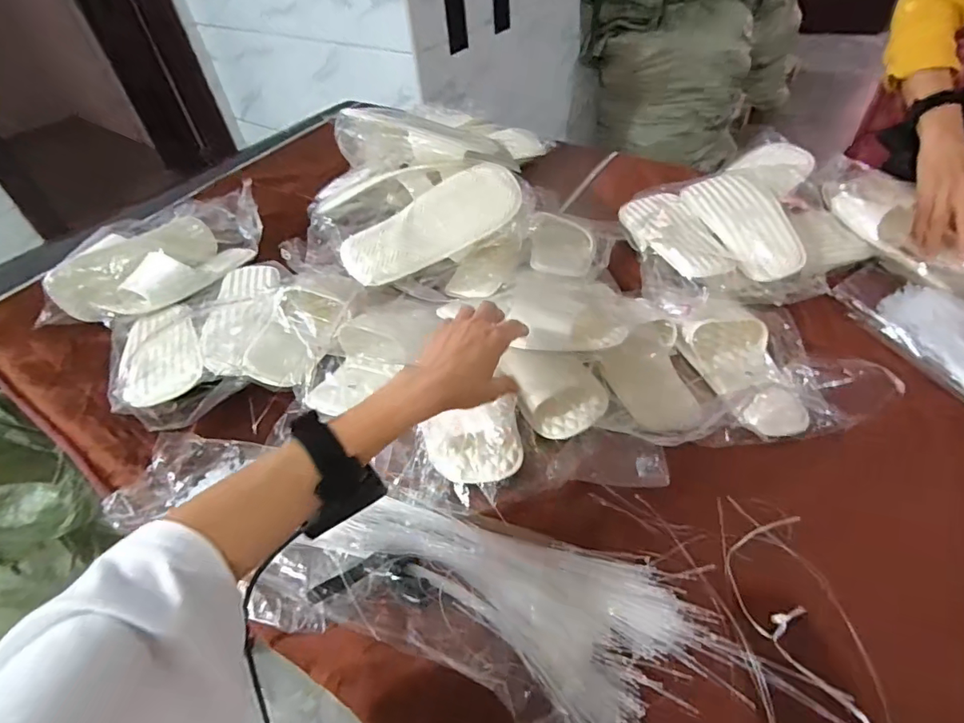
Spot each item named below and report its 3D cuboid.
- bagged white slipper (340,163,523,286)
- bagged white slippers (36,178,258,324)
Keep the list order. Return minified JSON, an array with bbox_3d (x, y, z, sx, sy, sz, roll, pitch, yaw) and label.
[{"bbox_3d":[-0.066,-0.186,0.734,0.274,0.060,0.112,-34,70,-18],"label":"bagged white slipper"},{"bbox_3d":[-0.499,-0.172,0.818,0.208,0.075,0.332,14,49,19],"label":"bagged white slippers"}]

